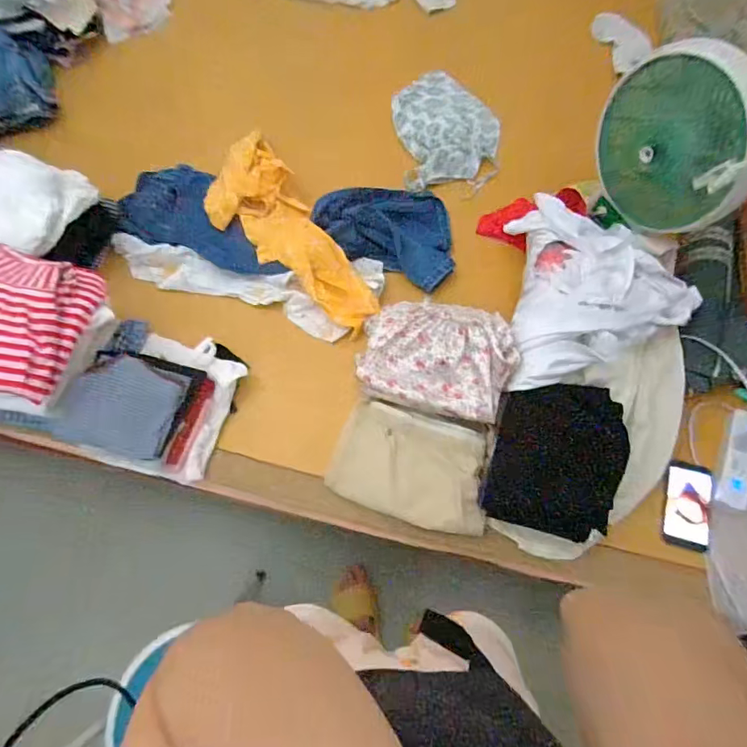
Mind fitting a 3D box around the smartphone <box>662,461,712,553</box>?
[{"bbox_3d":[0.522,0.219,0.793,0.068,0.013,0.137,9,79,16],"label":"smartphone"}]

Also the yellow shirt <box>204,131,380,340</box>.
[{"bbox_3d":[-0.190,-0.279,0.934,0.176,0.086,0.480,-29,72,-12],"label":"yellow shirt"}]

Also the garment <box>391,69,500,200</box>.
[{"bbox_3d":[0.166,-0.563,1.081,0.227,0.047,0.349,-2,69,-2],"label":"garment"}]

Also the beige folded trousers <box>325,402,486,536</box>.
[{"bbox_3d":[0.063,0.160,0.815,0.264,0.028,0.171,17,85,19],"label":"beige folded trousers"}]

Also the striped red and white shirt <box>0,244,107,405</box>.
[{"bbox_3d":[-0.560,-0.087,0.700,0.219,0.086,0.219,11,69,3],"label":"striped red and white shirt"}]

